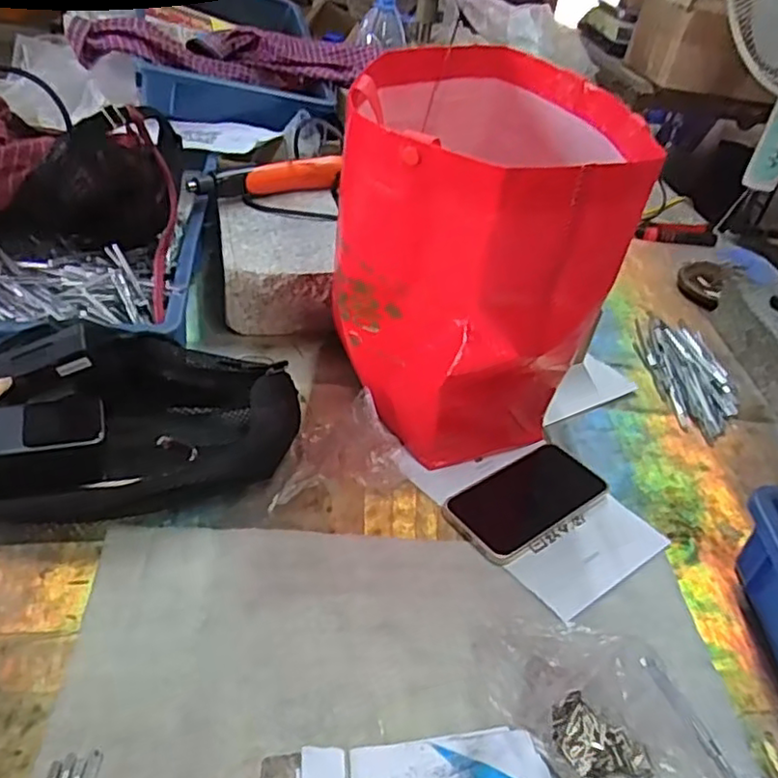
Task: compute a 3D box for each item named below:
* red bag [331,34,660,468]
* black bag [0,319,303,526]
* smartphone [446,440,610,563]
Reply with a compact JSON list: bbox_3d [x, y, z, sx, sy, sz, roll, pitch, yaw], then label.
[{"bbox_3d":[0.081,-0.108,0.595,0.215,0.299,0.234,17,39,11],"label":"red bag"},{"bbox_3d":[-0.213,0.021,0.547,0.277,0.091,0.136,-9,42,-20],"label":"black bag"},{"bbox_3d":[0.118,0.096,0.580,0.148,0.013,0.076,-22,47,-32],"label":"smartphone"}]

